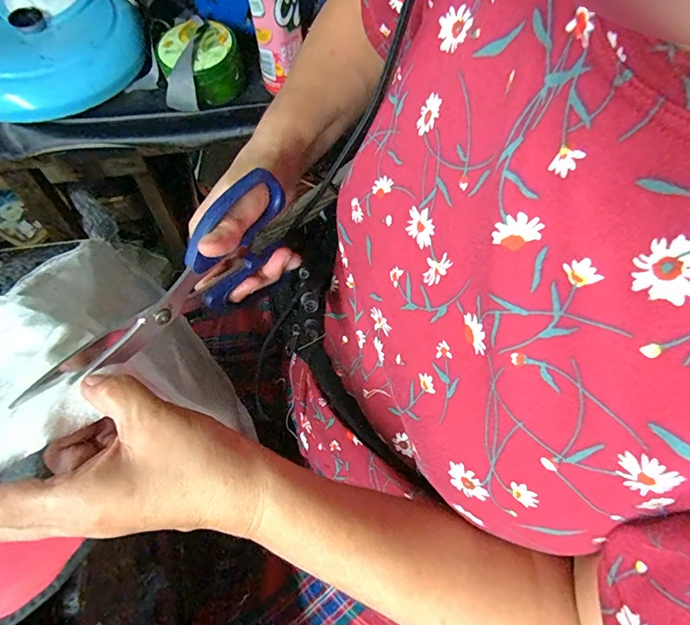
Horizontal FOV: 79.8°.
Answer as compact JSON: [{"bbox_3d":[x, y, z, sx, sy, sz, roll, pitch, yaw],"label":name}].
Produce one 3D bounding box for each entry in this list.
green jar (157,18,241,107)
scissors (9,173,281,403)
[{"bbox_3d":[-0.194,-0.327,0.557,0.095,0.081,0.090,1,63,-2],"label":"green jar"},{"bbox_3d":[-0.102,-0.011,0.253,0.019,0.059,0.178,39,74,16],"label":"scissors"}]

